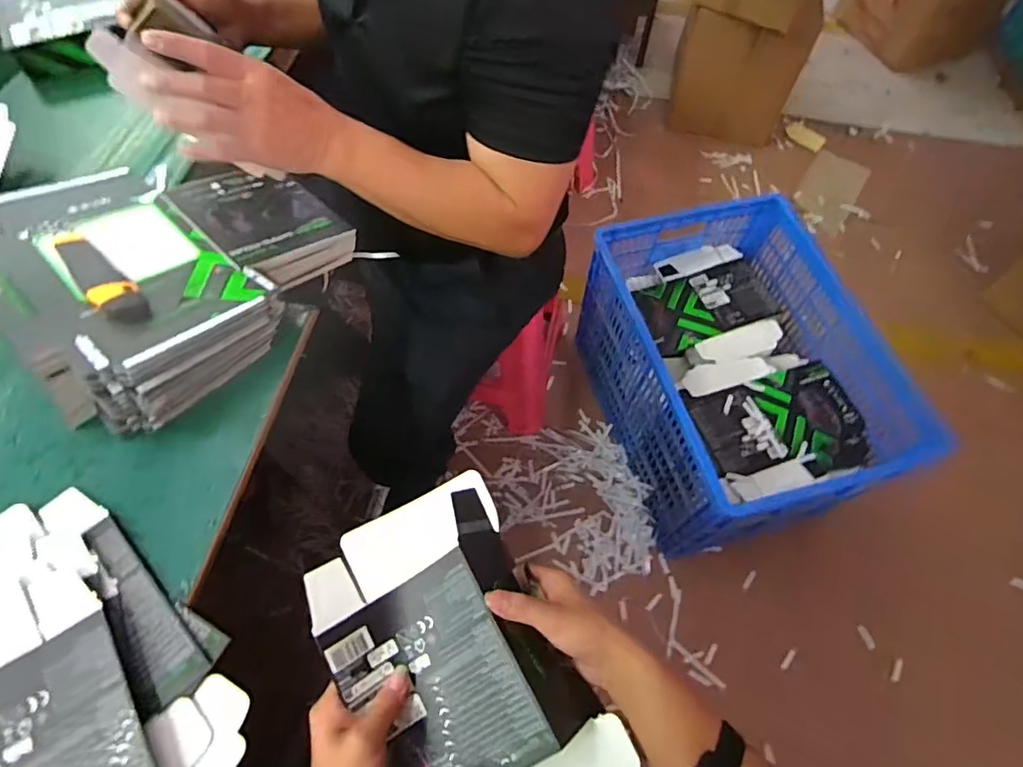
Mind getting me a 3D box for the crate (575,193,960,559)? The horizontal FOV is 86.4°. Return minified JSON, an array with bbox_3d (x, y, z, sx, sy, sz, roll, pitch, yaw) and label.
[{"bbox_3d":[0.481,-0.042,1.245,0.474,0.348,0.704,-12,64,-9],"label":"crate"}]

